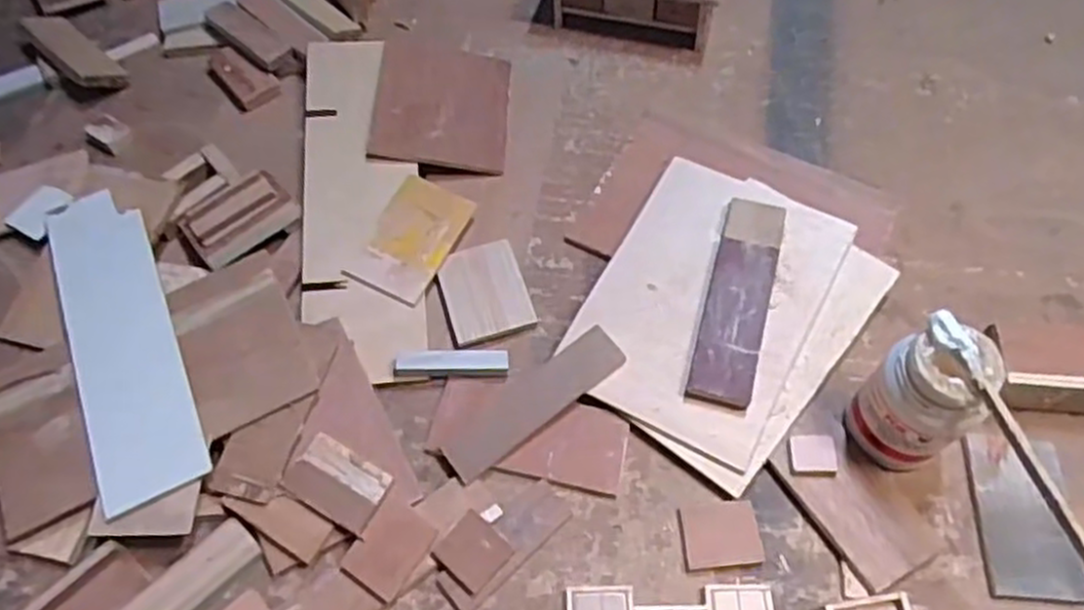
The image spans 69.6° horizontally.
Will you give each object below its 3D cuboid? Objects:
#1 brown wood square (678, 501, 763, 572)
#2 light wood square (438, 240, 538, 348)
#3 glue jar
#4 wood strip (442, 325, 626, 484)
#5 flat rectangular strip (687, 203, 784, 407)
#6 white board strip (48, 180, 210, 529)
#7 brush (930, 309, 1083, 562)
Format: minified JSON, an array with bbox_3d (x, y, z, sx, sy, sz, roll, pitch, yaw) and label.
[{"bbox_3d":[0.142,0.184,0.621,0.060,0.007,0.049,-5,61,-2],"label":"brown wood square"},{"bbox_3d":[-0.054,-0.011,0.739,0.077,0.008,0.098,-16,62,-8],"label":"light wood square"},{"bbox_3d":[0.293,0.074,0.607,0.067,0.141,0.078,-35,66,-18],"label":"glue jar"},{"bbox_3d":[-0.007,0.083,0.672,0.173,0.011,0.044,-37,64,-13],"label":"wood strip"},{"bbox_3d":[0.175,-0.006,0.695,0.053,0.020,0.199,15,62,9],"label":"flat rectangular strip"},{"bbox_3d":[-0.369,0.023,0.686,0.088,0.011,0.326,-23,62,-9],"label":"white board strip"},{"bbox_3d":[0.317,0.083,0.522,0.020,0.010,0.189,-17,60,-8],"label":"brush"}]

